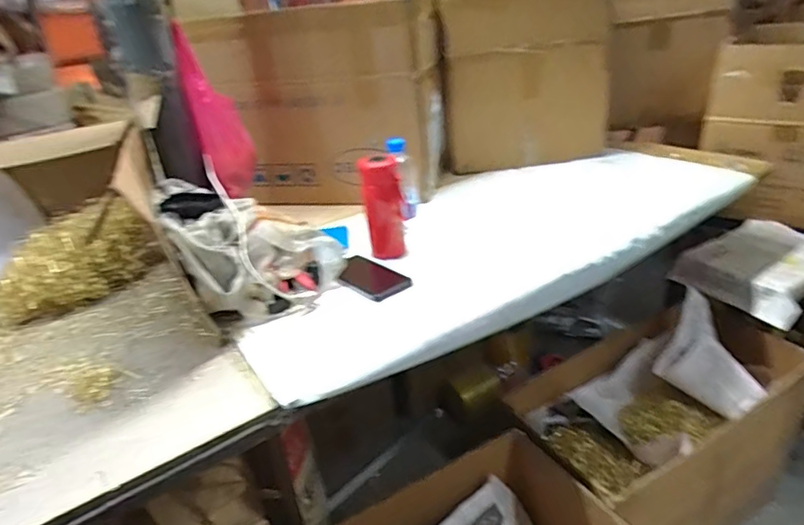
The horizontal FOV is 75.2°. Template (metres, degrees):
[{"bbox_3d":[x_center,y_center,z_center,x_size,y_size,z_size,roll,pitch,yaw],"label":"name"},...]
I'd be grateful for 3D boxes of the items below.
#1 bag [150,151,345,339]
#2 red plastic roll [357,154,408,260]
[{"bbox_3d":[-0.262,-0.035,0.860,0.242,0.143,0.345,-21,30,-28],"label":"bag"},{"bbox_3d":[-0.031,-0.096,0.906,0.062,0.172,0.048,-11,27,-10],"label":"red plastic roll"}]

